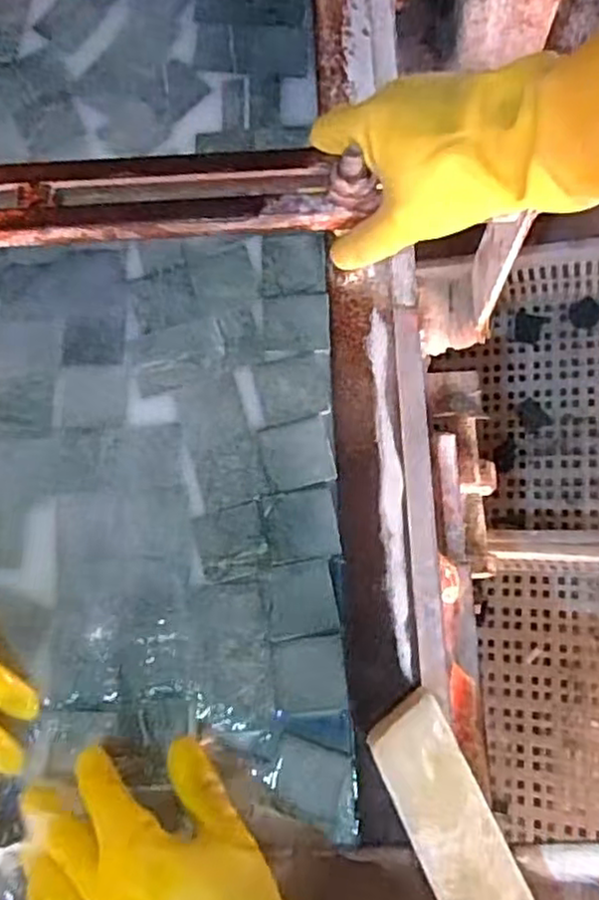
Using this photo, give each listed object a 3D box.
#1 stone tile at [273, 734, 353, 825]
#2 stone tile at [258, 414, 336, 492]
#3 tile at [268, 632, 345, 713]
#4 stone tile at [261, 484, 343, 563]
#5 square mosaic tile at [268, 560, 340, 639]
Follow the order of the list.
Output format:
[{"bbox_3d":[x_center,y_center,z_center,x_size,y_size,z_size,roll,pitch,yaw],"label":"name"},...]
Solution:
[{"bbox_3d":[0.008,0.217,0.453,0.048,0.004,0.042,18,79,5],"label":"stone tile"},{"bbox_3d":[-0.002,0.003,0.496,0.048,0.004,0.048,-14,78,-2],"label":"stone tile"},{"bbox_3d":[0.006,0.152,0.467,0.048,0.004,0.048,-6,78,0],"label":"tile"},{"bbox_3d":[0.001,0.053,0.486,0.050,0.004,0.049,-10,78,-1],"label":"stone tile"},{"bbox_3d":[0.001,0.103,0.476,0.047,0.004,0.048,-8,78,0],"label":"square mosaic tile"}]

